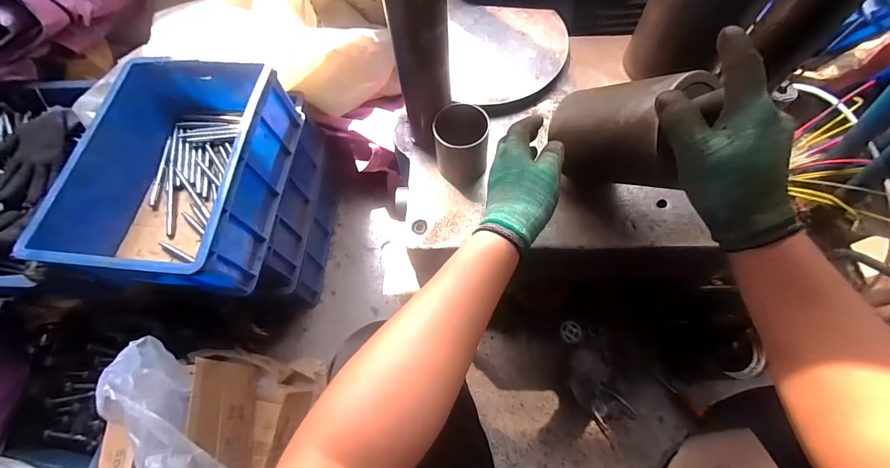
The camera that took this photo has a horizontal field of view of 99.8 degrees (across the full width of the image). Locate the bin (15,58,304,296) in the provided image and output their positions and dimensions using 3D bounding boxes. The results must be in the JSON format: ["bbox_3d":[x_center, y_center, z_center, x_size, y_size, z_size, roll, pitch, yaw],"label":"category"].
[{"bbox_3d":[-0.450,-0.118,0.665,0.285,0.145,0.412,6,67,6],"label":"bin"}]

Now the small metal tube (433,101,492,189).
[{"bbox_3d":[0.022,-0.116,0.495,0.067,0.088,0.061,3,66,5],"label":"small metal tube"}]

